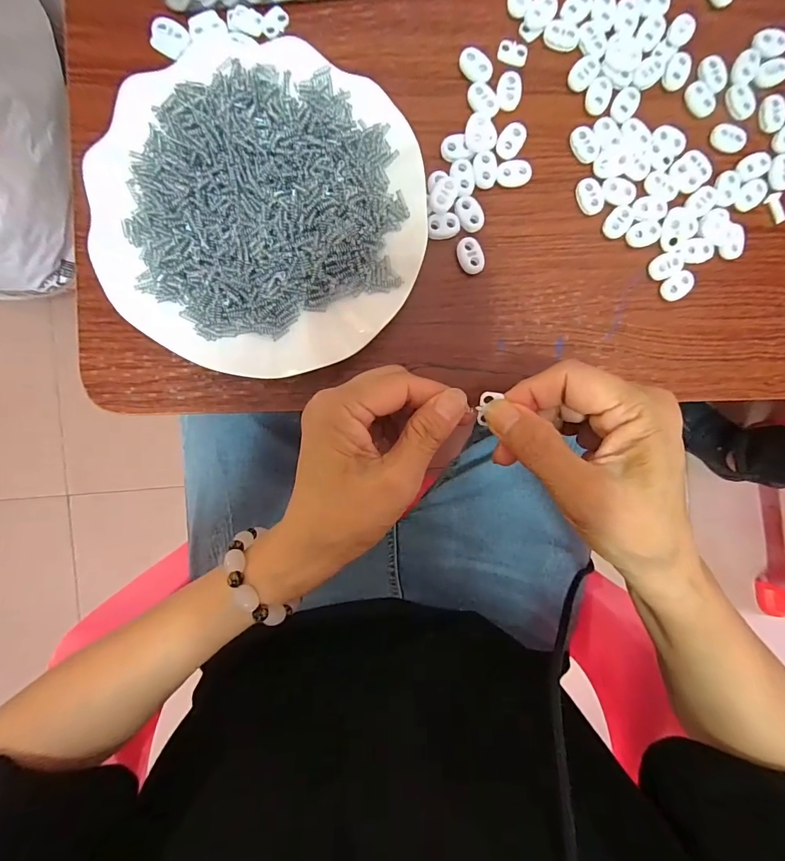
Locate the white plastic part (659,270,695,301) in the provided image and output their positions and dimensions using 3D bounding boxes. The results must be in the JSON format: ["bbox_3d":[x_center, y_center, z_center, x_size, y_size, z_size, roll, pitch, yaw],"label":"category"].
[{"bbox_3d":[0.189,-0.096,0.274,0.022,0.007,0.015,-37,94,-2],"label":"white plastic part"}]

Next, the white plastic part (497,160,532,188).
[{"bbox_3d":[0.078,-0.165,0.266,0.022,0.006,0.014,-6,92,-3],"label":"white plastic part"}]

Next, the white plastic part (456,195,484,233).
[{"bbox_3d":[0.049,-0.138,0.264,0.016,0.004,0.022,-32,94,-2],"label":"white plastic part"}]

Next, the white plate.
[{"bbox_3d":[-0.074,-0.127,0.248,0.183,0.028,0.178,0,92,-4],"label":"white plate"}]

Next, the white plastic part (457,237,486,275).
[{"bbox_3d":[0.050,-0.112,0.266,0.015,0.007,0.022,-12,93,-3],"label":"white plastic part"}]

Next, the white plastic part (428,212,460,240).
[{"bbox_3d":[0.033,-0.130,0.261,0.021,0.004,0.014,-15,93,-3],"label":"white plastic part"}]

